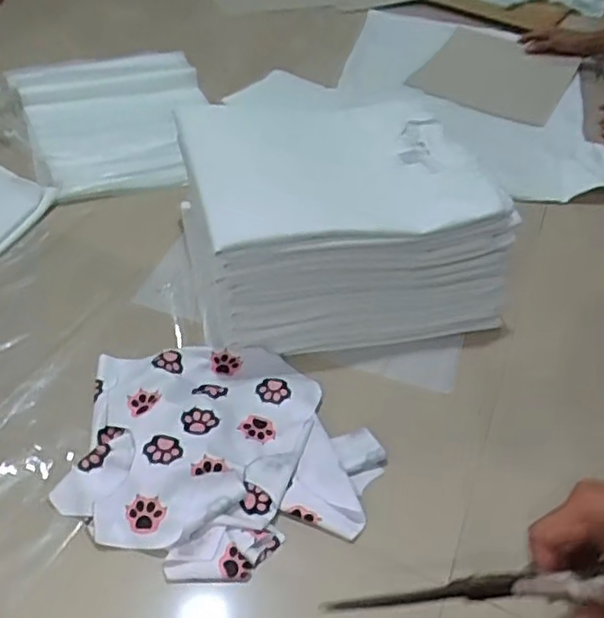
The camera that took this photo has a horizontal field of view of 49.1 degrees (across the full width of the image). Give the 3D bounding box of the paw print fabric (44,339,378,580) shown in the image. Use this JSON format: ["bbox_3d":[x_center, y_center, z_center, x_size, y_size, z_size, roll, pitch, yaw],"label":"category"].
[{"bbox_3d":[-0.075,0.141,0.673,0.293,0.027,0.252,3,44,-4],"label":"paw print fabric"}]

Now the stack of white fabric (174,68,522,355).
[{"bbox_3d":[0.050,-0.114,0.853,0.355,0.170,0.301,-4,45,-12],"label":"stack of white fabric"}]

